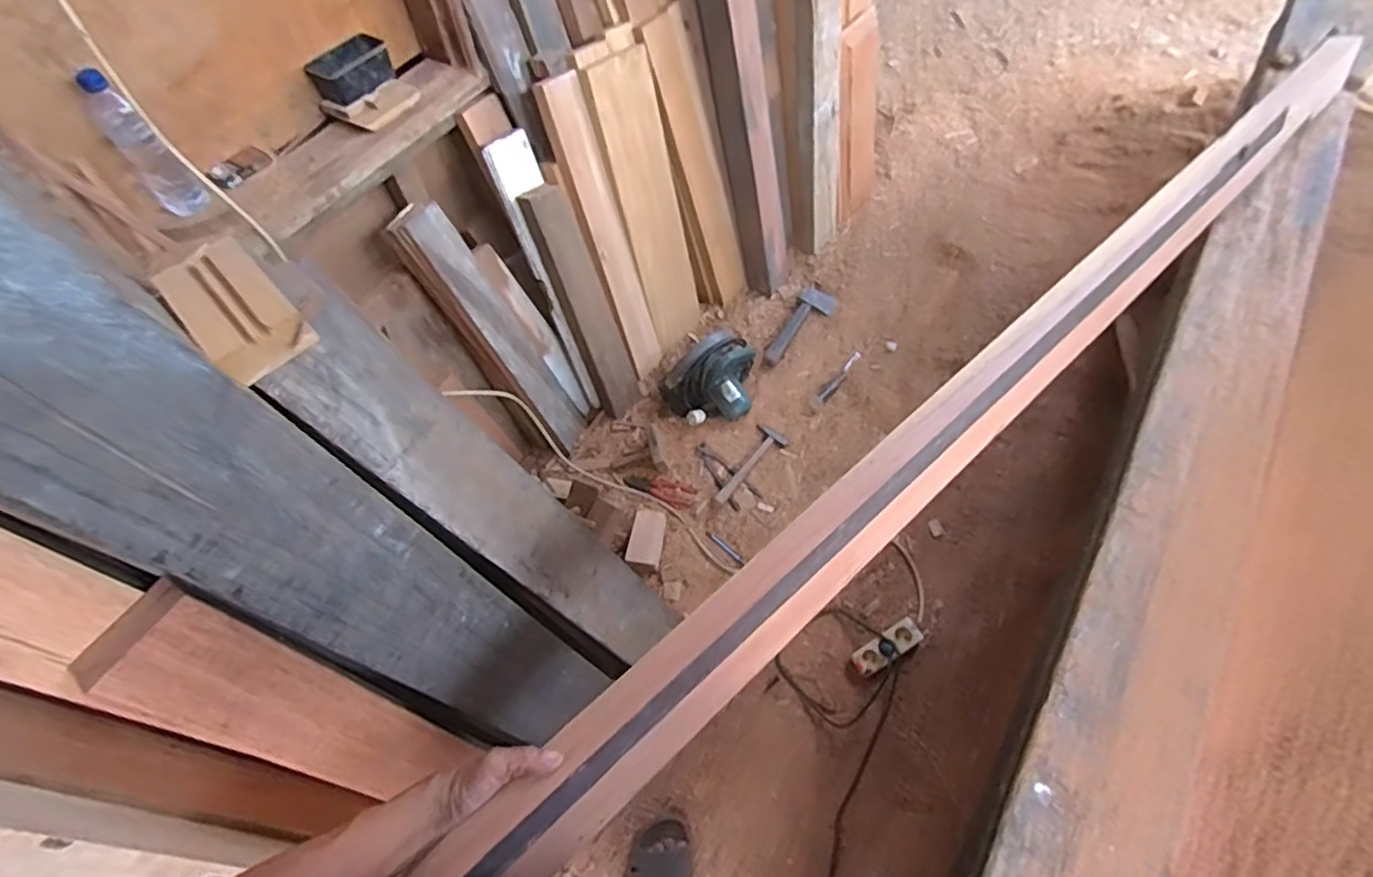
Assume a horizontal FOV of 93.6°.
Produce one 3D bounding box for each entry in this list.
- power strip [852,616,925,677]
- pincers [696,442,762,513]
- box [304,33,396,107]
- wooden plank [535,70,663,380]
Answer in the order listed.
[{"bbox_3d":[0.444,0.462,1.424,0.159,0.032,0.059,-35,61,1],"label":"power strip"},{"bbox_3d":[0.089,0.097,1.656,0.083,0.019,0.218,-38,64,-19],"label":"pincers"},{"bbox_3d":[-0.635,-0.702,1.230,0.077,0.063,0.149,25,63,18],"label":"box"},{"bbox_3d":[-0.194,-0.485,1.612,0.111,0.755,0.032,-26,35,-13],"label":"wooden plank"}]

